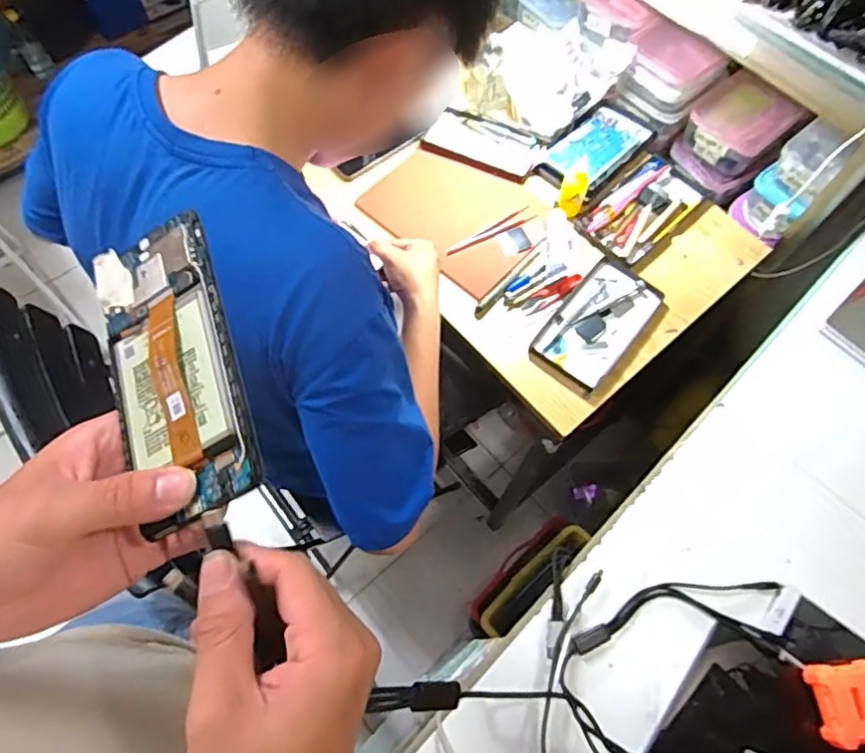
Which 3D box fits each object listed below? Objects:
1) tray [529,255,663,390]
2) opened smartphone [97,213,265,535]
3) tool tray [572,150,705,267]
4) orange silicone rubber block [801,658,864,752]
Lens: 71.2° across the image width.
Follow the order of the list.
[{"bbox_3d":[0.226,-0.074,0.827,0.105,0.014,0.184,39,70,14],"label":"tray"},{"bbox_3d":[-0.130,-0.007,0.299,0.068,0.006,0.158,-27,67,13],"label":"opened smartphone"},{"bbox_3d":[0.308,-0.248,0.885,0.182,0.024,0.112,-41,73,-18],"label":"tool tray"},{"bbox_3d":[0.380,0.295,0.544,0.066,0.034,0.066,-6,66,-5],"label":"orange silicone rubber block"}]

